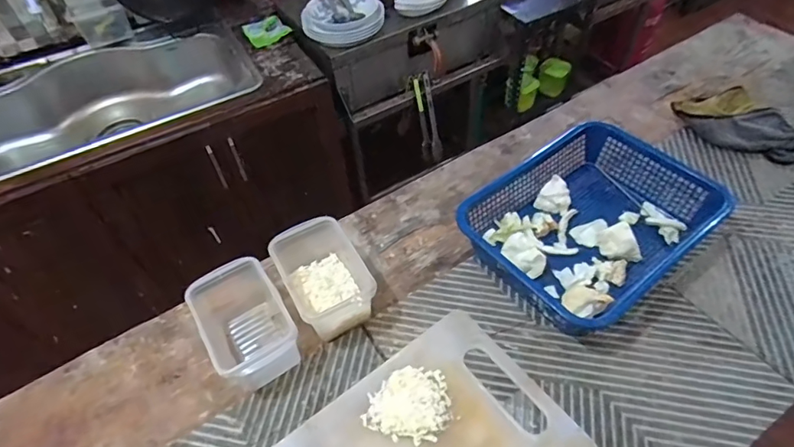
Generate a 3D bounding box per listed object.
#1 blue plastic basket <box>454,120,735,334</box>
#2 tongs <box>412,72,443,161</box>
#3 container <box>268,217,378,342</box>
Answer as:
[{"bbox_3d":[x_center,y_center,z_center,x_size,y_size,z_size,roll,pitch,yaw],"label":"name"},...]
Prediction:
[{"bbox_3d":[0.276,-0.002,0.723,0.327,0.091,0.257,-34,57,-20],"label":"blue plastic basket"},{"bbox_3d":[0.094,-0.313,1.450,0.053,0.270,0.026,-18,33,-9],"label":"tongs"},{"bbox_3d":[-0.105,0.078,0.687,0.101,0.096,0.164,-26,54,-16],"label":"container"}]

